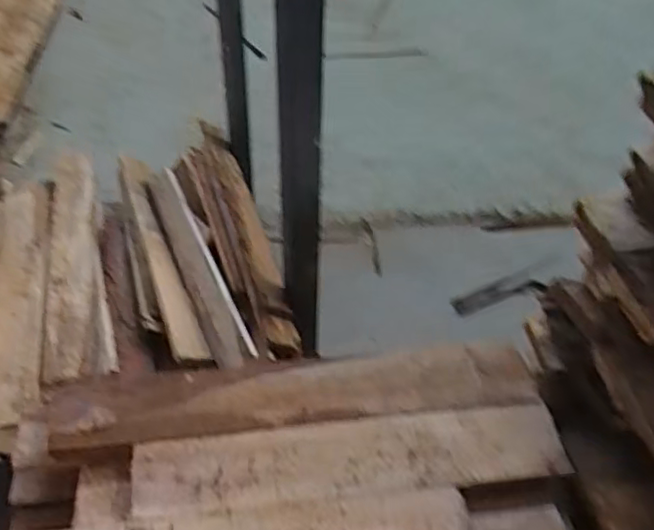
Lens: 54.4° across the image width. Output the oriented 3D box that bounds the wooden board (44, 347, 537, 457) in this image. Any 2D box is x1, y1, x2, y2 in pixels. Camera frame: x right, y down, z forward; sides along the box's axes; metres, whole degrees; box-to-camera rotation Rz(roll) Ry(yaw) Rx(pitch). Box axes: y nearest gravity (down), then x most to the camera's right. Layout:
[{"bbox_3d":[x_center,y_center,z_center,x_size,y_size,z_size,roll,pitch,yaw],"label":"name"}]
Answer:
[{"bbox_3d":[-0.031,0.118,0.597,0.451,0.013,0.075,-6,45,-6],"label":"wooden board"}]

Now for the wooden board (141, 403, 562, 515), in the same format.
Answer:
[{"bbox_3d":[0.021,0.169,0.553,0.368,0.014,0.069,-5,45,-5],"label":"wooden board"}]

